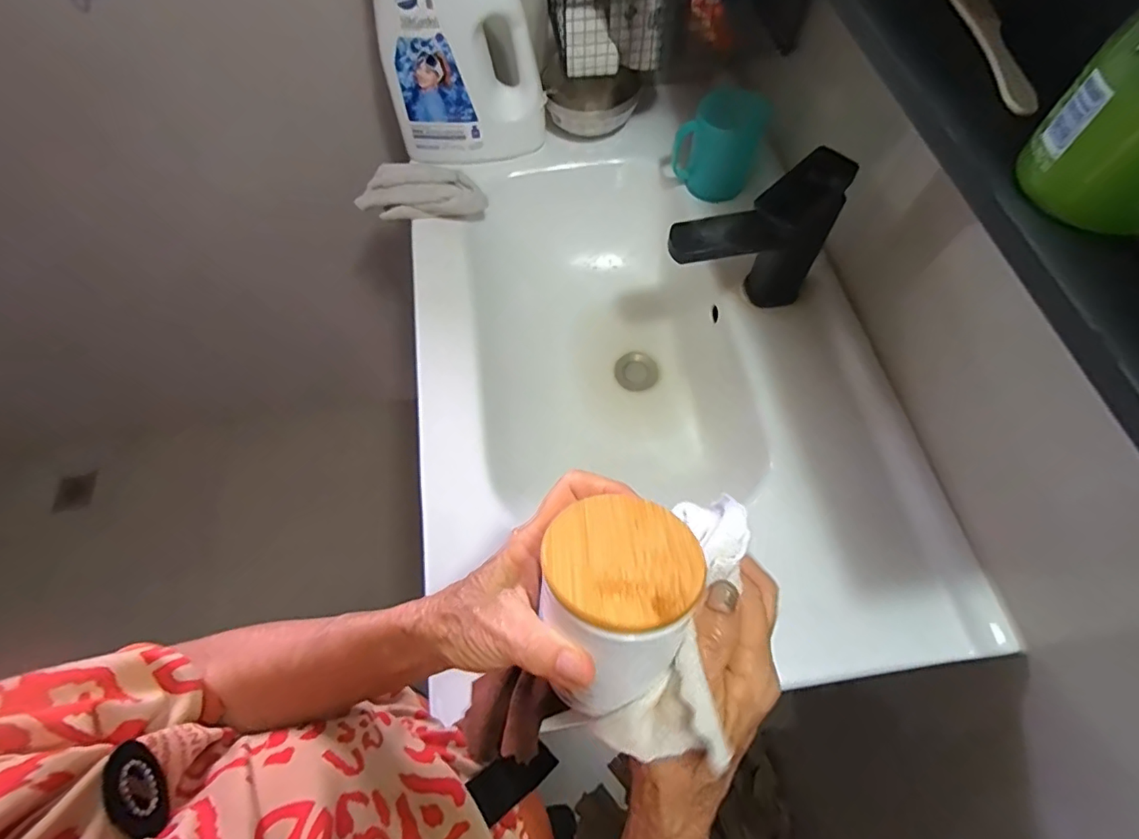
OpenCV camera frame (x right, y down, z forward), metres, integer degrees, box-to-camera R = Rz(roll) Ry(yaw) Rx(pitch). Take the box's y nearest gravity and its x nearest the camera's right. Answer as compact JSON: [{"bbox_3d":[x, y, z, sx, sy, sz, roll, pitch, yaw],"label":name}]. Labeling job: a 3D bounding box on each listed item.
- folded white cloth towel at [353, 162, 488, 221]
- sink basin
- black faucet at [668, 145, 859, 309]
[{"bbox_3d":[-0.188,-0.297,0.671,0.164,0.042,0.082,1,64,1],"label":"folded white cloth towel"},{"bbox_3d":[0.076,-0.060,0.660,0.433,0.202,0.751,-14,65,-7],"label":"sink basin"},{"bbox_3d":[0.171,-0.174,0.528,0.152,0.166,0.073,-5,64,-3],"label":"black faucet"}]

